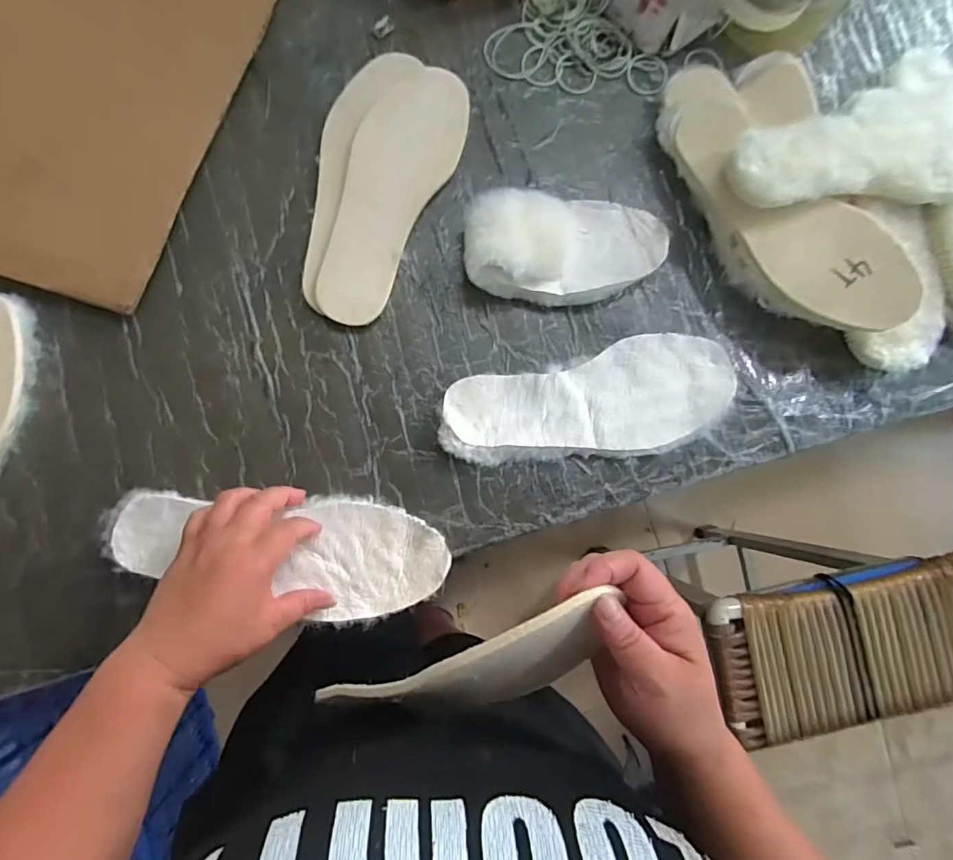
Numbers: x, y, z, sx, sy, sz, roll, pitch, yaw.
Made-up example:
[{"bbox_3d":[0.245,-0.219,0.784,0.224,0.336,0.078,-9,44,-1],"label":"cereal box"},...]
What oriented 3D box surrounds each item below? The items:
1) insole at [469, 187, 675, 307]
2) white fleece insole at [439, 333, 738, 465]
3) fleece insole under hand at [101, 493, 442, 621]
[{"bbox_3d":[0.082,-0.165,0.468,0.182,0.046,0.095,-2,87,-6],"label":"insole"},{"bbox_3d":[0.101,-0.021,0.459,0.259,0.023,0.098,-14,88,-7],"label":"white fleece insole"},{"bbox_3d":[-0.159,0.099,0.427,0.266,0.018,0.093,8,86,-4],"label":"fleece insole under hand"}]

